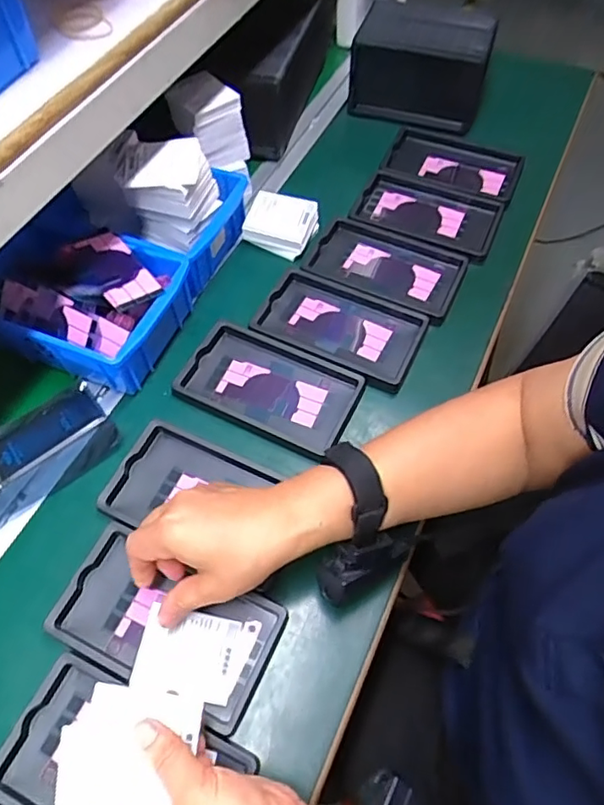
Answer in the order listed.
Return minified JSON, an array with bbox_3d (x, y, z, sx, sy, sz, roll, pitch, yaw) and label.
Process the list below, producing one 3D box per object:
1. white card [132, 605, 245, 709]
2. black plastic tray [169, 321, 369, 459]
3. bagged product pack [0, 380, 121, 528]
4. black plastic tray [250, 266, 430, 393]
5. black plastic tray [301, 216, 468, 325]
[{"bbox_3d":[-0.083,0.181,0.404,0.067,0.006,0.055,13,60,-4],"label":"white card"},{"bbox_3d":[-0.030,-0.015,0.525,0.158,0.019,0.095,23,62,13],"label":"black plastic tray"},{"bbox_3d":[-0.241,0.046,0.499,0.142,0.011,0.095,-37,66,-19],"label":"bagged product pack"},{"bbox_3d":[0.038,-0.081,0.563,0.162,0.017,0.098,24,63,14],"label":"black plastic tray"},{"bbox_3d":[0.091,-0.146,0.609,0.156,0.022,0.096,23,62,13],"label":"black plastic tray"}]

